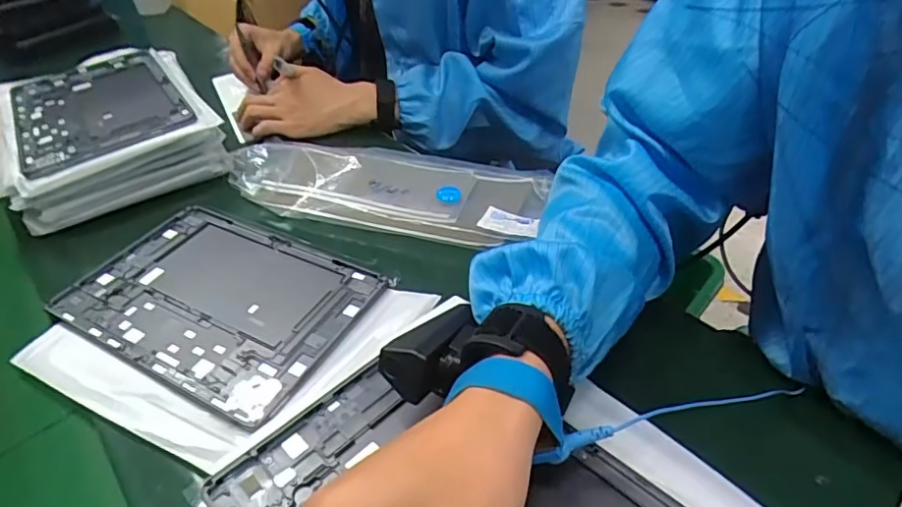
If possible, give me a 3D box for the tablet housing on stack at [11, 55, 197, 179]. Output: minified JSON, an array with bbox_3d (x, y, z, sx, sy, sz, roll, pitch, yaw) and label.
[{"bbox_3d":[-0.407,-0.170,0.629,0.163,0.009,0.241,-28,46,-21],"label":"tablet housing on stack"}]

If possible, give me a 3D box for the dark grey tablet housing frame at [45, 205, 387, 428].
[{"bbox_3d":[-0.208,0.038,0.490,0.258,0.013,0.171,17,47,24],"label":"dark grey tablet housing frame"}]

